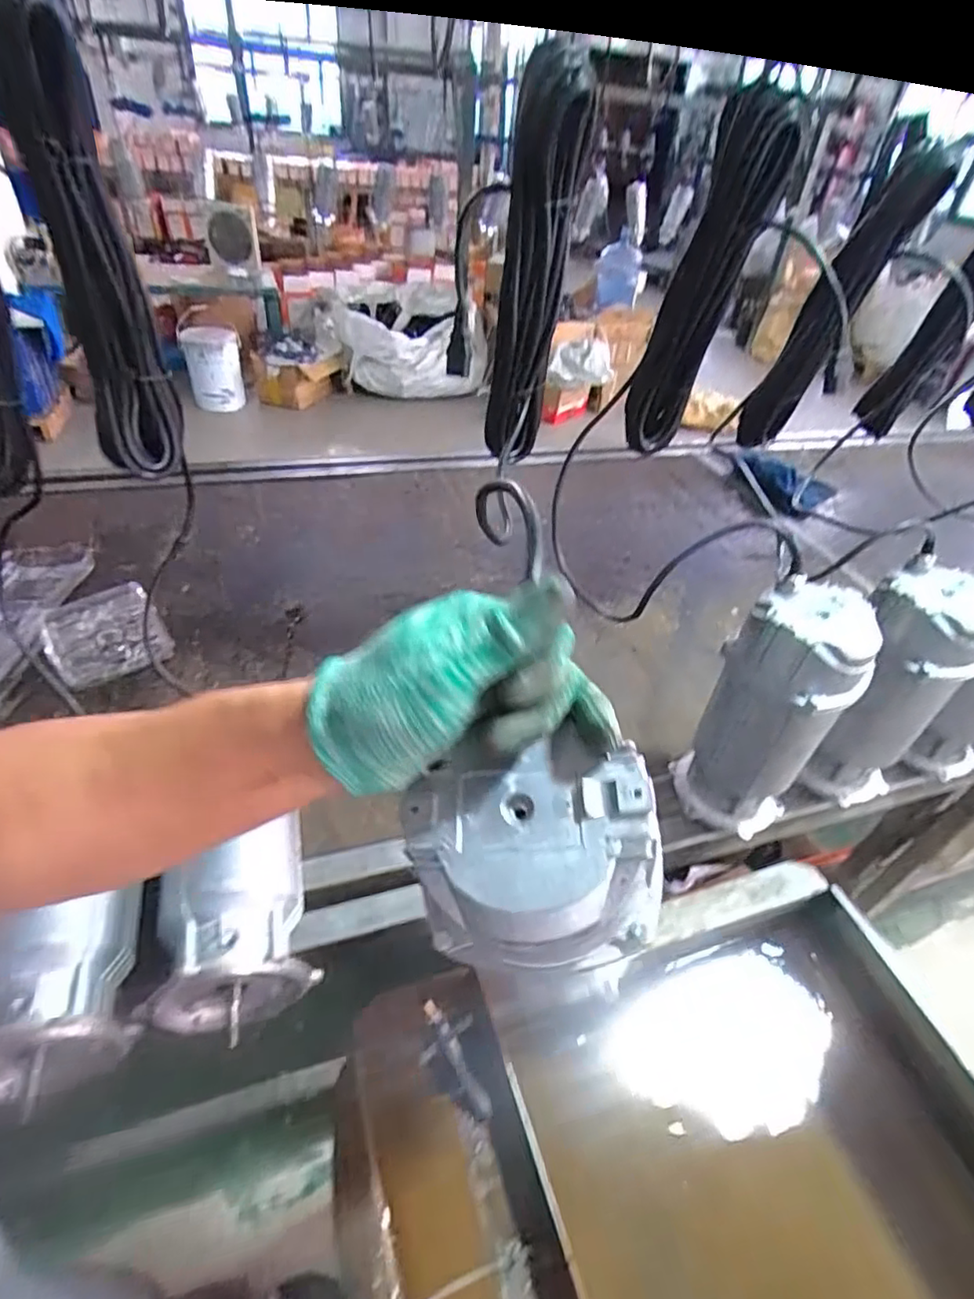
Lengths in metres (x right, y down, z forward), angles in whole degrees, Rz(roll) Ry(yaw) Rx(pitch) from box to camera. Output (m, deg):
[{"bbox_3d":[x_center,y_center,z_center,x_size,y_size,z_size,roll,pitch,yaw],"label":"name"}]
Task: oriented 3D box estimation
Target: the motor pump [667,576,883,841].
[{"bbox_3d":[0.313,0.084,0.698,0.114,0.316,0.128,-25,51,-30],"label":"motor pump"}]

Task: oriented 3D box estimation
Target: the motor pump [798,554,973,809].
[{"bbox_3d":[0.480,0.052,0.732,0.126,0.287,0.110,5,42,-1],"label":"motor pump"}]

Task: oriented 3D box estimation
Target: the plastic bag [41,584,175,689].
[{"bbox_3d":[-0.560,-0.024,0.897,0.148,0.032,0.159,-24,50,-29],"label":"plastic bag"}]

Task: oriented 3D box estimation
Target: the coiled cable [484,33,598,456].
[{"bbox_3d":[0.042,-0.339,0.582,0.063,0.328,0.088,8,42,2],"label":"coiled cable"}]

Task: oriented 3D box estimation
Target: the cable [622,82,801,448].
[{"bbox_3d":[0.229,-0.379,0.657,0.098,0.325,0.050,15,43,9],"label":"cable"}]

